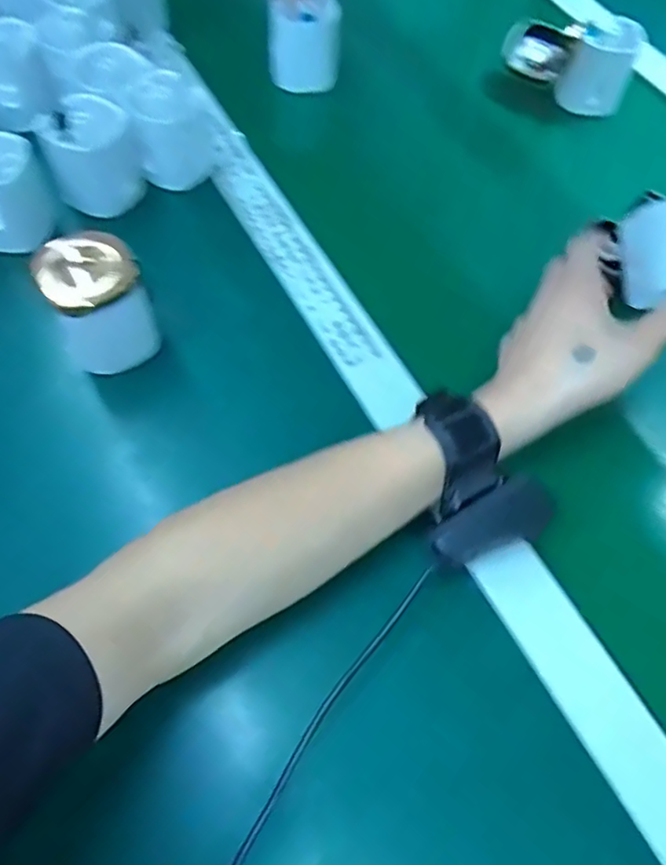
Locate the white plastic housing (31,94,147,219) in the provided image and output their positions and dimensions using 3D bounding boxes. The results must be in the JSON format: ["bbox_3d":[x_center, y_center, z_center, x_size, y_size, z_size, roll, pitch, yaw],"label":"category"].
[{"bbox_3d":[-0.181,-0.208,0.480,0.047,0.065,0.063,35,66,18],"label":"white plastic housing"}]

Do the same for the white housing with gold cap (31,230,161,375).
[{"bbox_3d":[-0.151,-0.085,0.407,0.057,0.076,0.050,-26,64,-14],"label":"white housing with gold cap"}]

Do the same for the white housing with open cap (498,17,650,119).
[{"bbox_3d":[0.219,-0.348,0.587,0.118,0.060,0.064,20,62,10],"label":"white housing with open cap"}]

